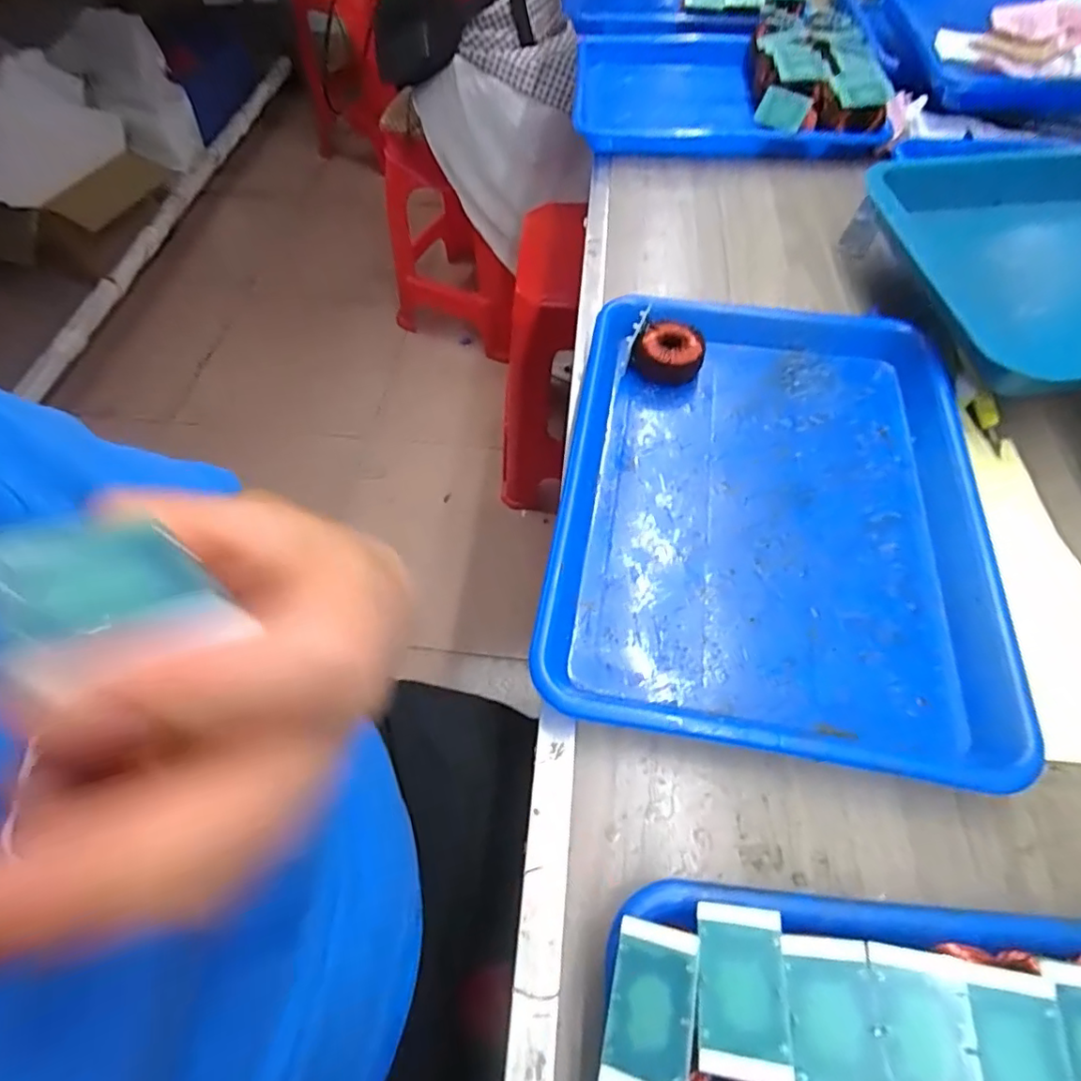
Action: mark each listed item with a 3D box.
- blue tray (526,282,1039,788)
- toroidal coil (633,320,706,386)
[{"bbox_3d":[0.145,-0.032,0.358,0.254,0.032,0.327,8,59,9],"label":"blue tray"},{"bbox_3d":[0.100,-0.142,0.427,0.048,0.028,0.040,-37,66,-19],"label":"toroidal coil"}]

